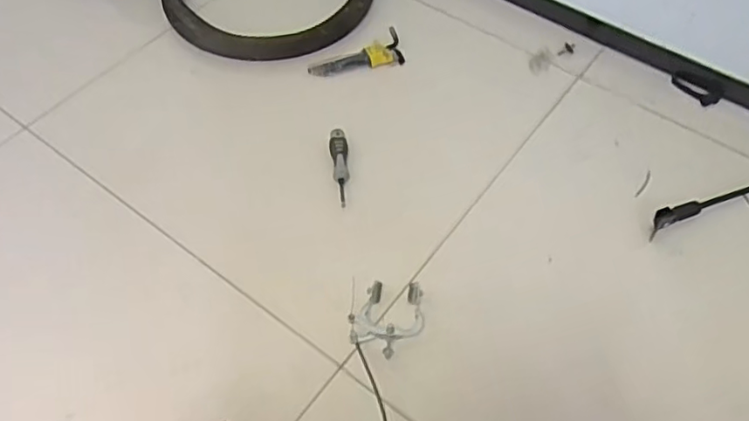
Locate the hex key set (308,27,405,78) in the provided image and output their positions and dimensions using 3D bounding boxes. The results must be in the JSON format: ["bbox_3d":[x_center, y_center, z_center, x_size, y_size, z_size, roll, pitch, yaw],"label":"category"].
[{"bbox_3d":[-0.040,-0.322,1.254,0.193,0.014,0.086,-12,60,-7],"label":"hex key set"}]

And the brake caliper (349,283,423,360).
[{"bbox_3d":[0.020,0.163,0.947,0.116,0.059,0.120,1,59,1],"label":"brake caliper"}]

